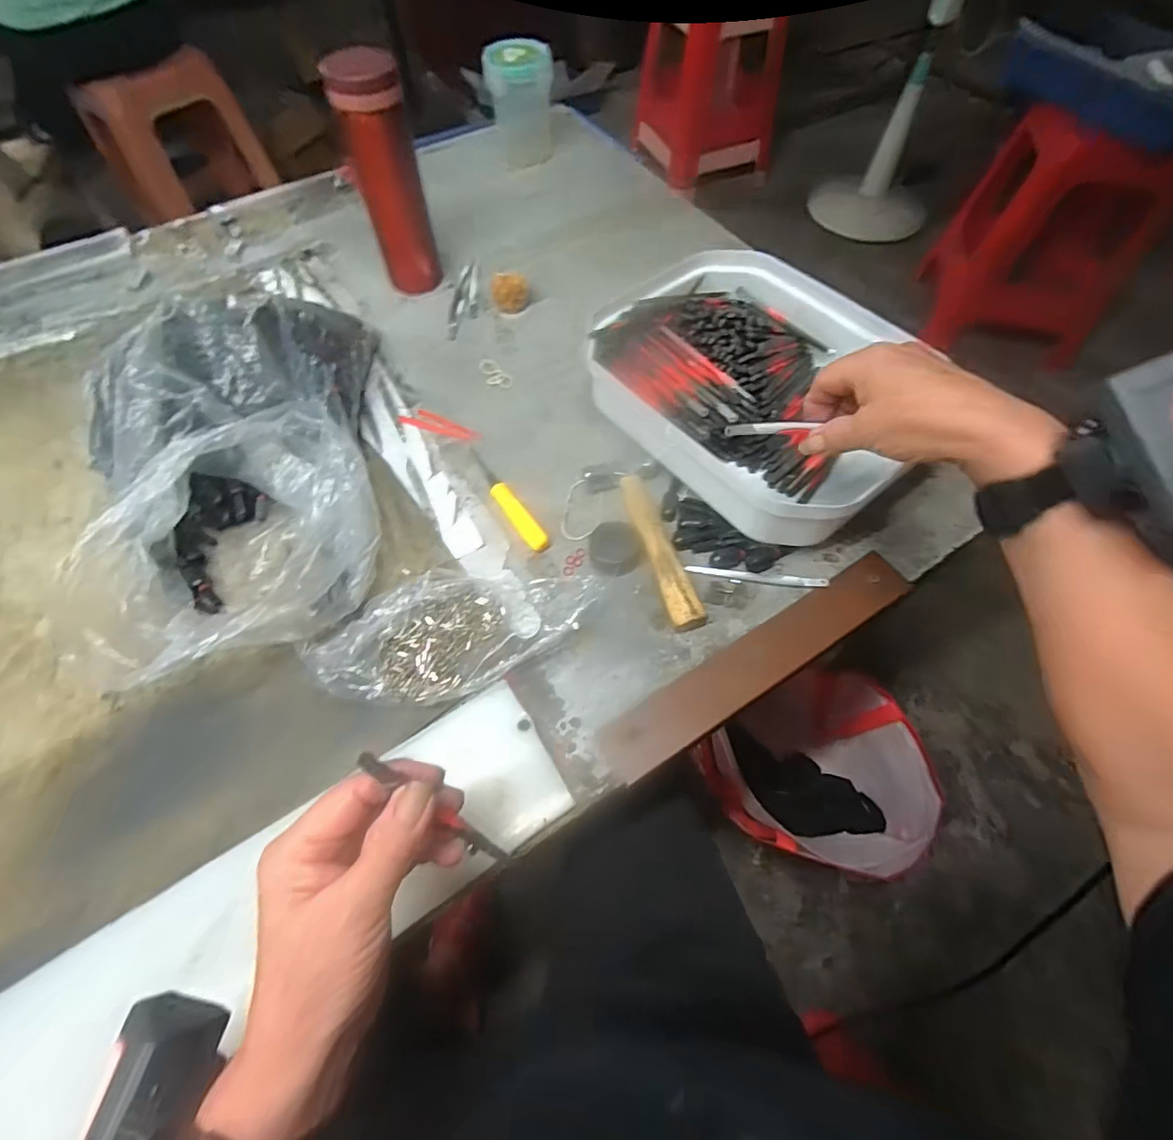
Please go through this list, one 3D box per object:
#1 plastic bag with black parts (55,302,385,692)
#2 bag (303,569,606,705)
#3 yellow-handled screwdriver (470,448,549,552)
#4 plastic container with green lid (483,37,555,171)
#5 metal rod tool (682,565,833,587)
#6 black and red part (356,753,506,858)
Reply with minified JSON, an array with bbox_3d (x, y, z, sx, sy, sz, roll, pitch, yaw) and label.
[{"bbox_3d":[-0.265,-0.077,0.421,0.191,0.094,0.318,-14,59,-7],"label":"plastic bag with black parts"},{"bbox_3d":[-0.089,0.037,0.385,0.197,0.021,0.086,-22,64,-13],"label":"bag"},{"bbox_3d":[-0.068,-0.059,0.456,0.016,0.010,0.121,-31,66,-16],"label":"yellow-handled screwdriver"},{"bbox_3d":[-0.077,-0.555,0.663,0.078,0.102,0.078,-4,59,-1],"label":"plastic container with green lid"},{"bbox_3d":[0.128,0.005,0.415,0.104,0.006,0.008,8,62,3],"label":"metal rod tool"},{"bbox_3d":[-0.068,0.111,0.250,0.010,0.006,0.093,-51,118,-23],"label":"black and red part"}]

